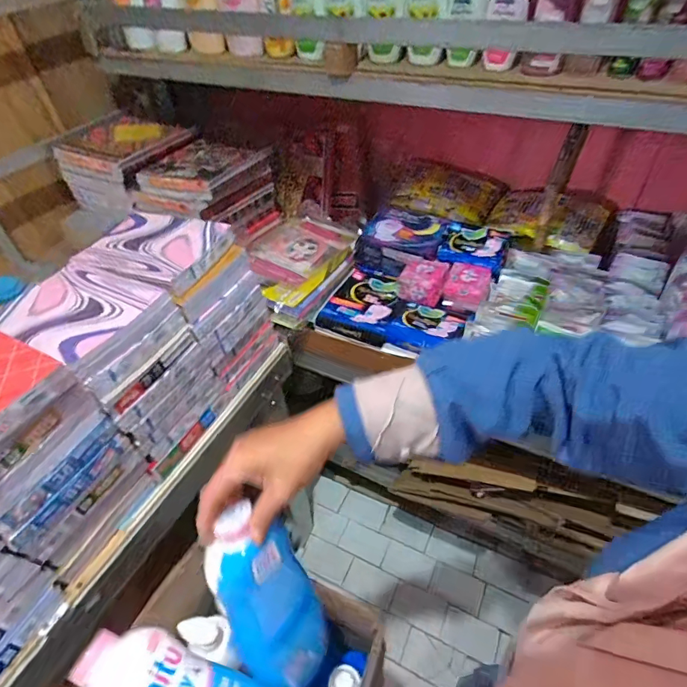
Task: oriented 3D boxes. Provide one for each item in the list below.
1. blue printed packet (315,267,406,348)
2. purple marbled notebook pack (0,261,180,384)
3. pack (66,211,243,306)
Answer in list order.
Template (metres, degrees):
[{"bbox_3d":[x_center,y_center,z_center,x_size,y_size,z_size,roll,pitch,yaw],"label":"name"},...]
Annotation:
[{"bbox_3d":[0.054,-0.081,0.881,0.152,0.033,0.181,15,47,21],"label":"blue printed packet"},{"bbox_3d":[-0.370,-0.045,0.607,0.223,0.033,0.158,19,48,23],"label":"purple marbled notebook pack"},{"bbox_3d":[-0.307,-0.148,0.715,0.218,0.053,0.173,15,47,20],"label":"pack"}]

